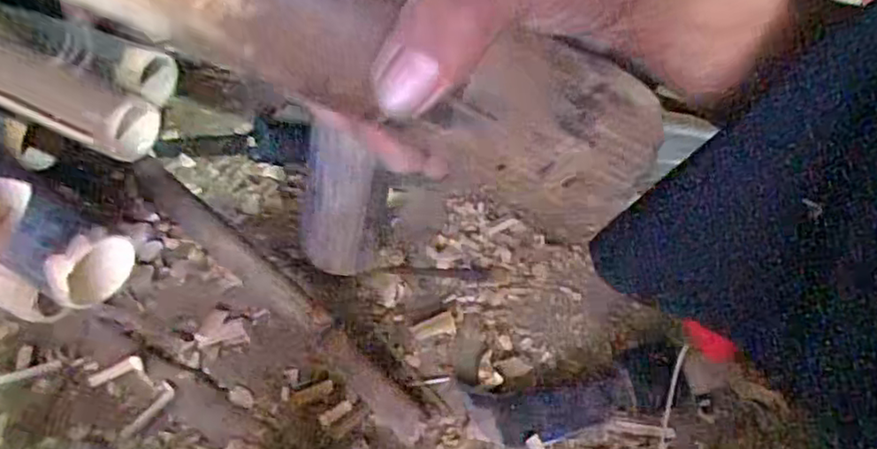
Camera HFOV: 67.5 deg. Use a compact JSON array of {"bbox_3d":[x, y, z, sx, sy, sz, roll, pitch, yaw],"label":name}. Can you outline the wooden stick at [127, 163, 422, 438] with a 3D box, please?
[{"bbox_3d":[-0.128,0.056,0.535,0.309,0.024,0.032,42,58,5],"label":"wooden stick"}]

